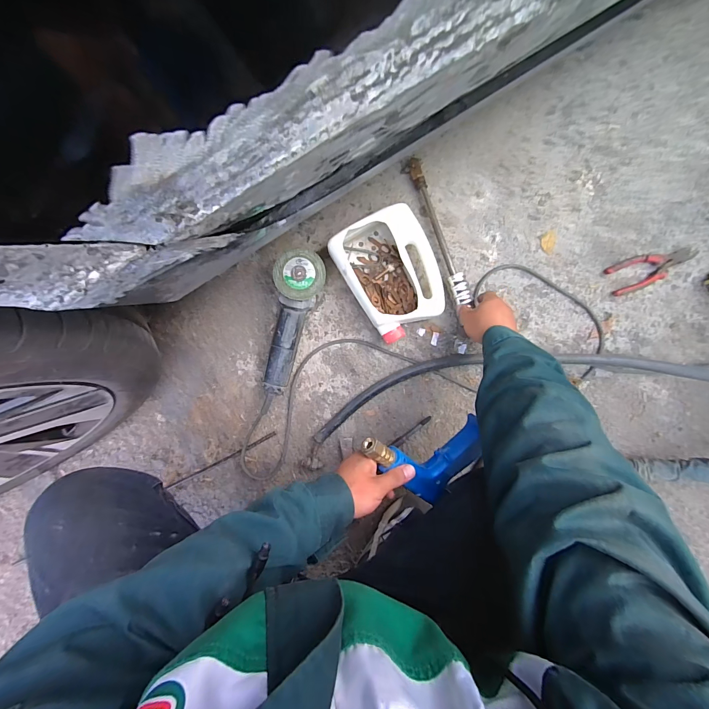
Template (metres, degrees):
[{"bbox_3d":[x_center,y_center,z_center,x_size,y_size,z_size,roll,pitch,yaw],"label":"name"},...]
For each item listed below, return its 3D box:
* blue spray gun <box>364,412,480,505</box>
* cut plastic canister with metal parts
[{"bbox_3d":[0.102,0.176,0.503,0.188,0.042,0.153,-8,106,-19],"label":"blue spray gun"},{"bbox_3d":[0.076,-0.161,0.664,0.170,0.087,0.225,-31,87,2],"label":"cut plastic canister with metal parts"}]

